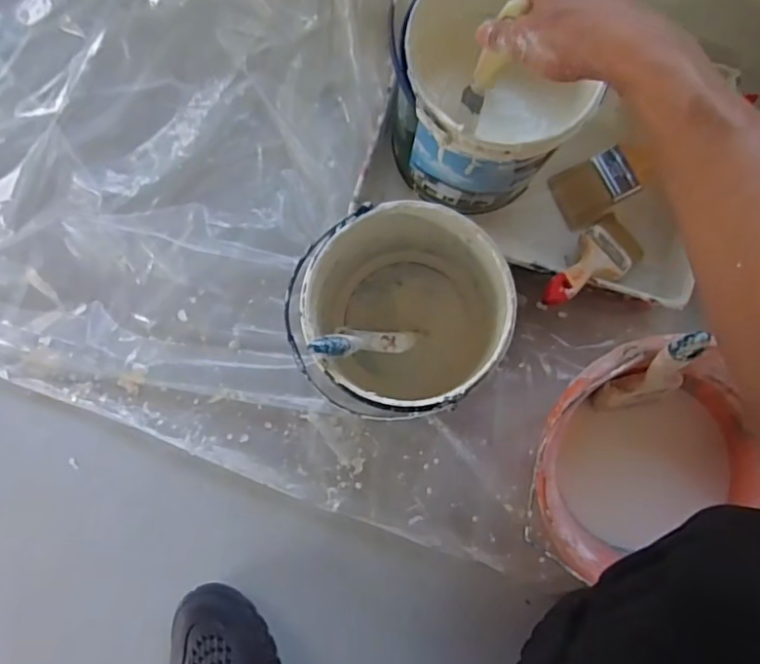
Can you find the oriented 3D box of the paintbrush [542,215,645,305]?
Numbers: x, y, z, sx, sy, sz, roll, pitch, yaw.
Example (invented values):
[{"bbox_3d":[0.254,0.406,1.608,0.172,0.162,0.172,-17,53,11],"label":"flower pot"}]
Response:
[{"bbox_3d":[0.231,-0.075,0.620,0.223,0.021,0.063,-33,86,-42],"label":"paintbrush"}]

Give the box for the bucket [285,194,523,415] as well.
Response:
[{"bbox_3d":[0.023,-0.019,0.578,0.176,0.196,0.181,0,83,2],"label":"bucket"}]

